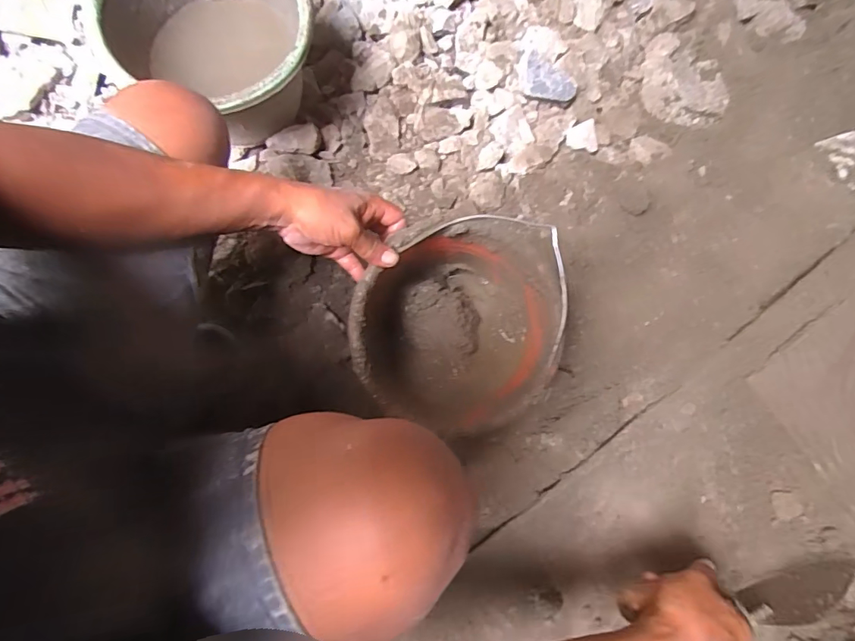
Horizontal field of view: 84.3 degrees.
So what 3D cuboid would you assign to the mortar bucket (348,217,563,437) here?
[{"bbox_3d":[0.034,0.018,0.583,0.236,0.166,0.222,1,72,-2],"label":"mortar bucket"}]

